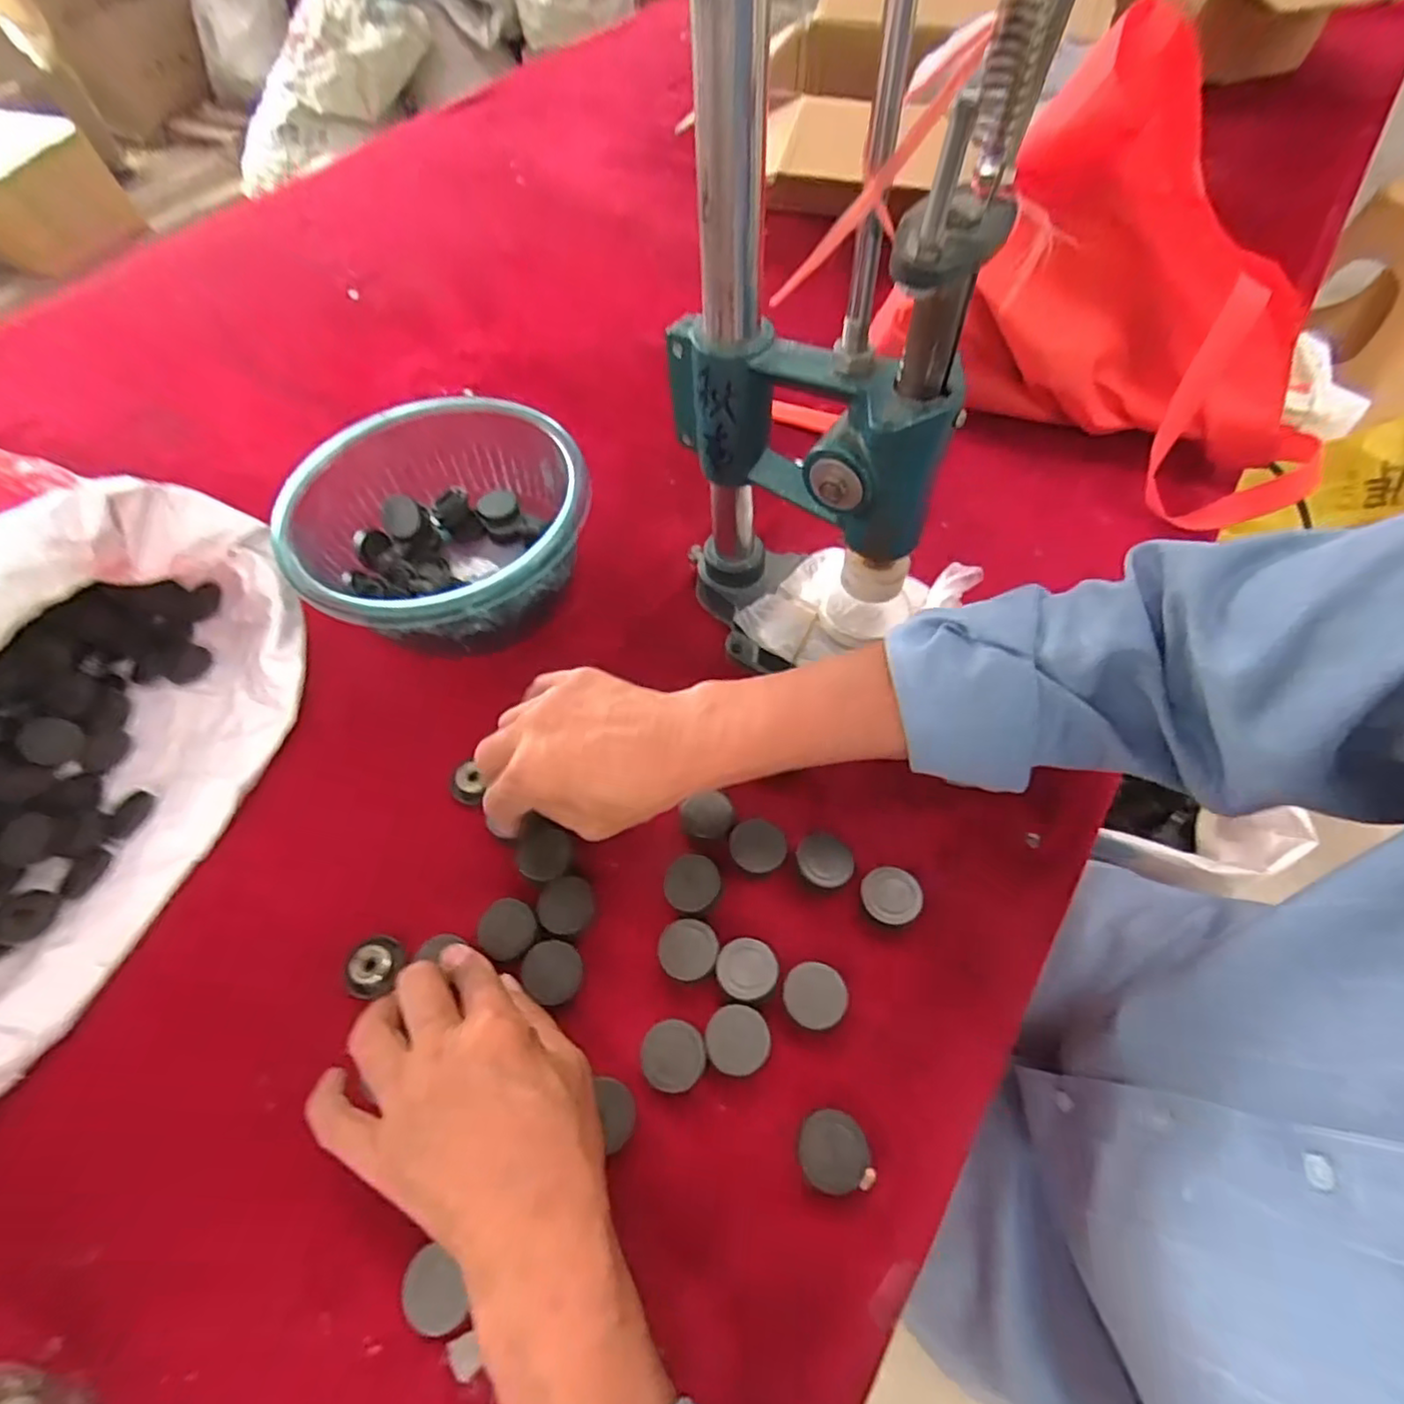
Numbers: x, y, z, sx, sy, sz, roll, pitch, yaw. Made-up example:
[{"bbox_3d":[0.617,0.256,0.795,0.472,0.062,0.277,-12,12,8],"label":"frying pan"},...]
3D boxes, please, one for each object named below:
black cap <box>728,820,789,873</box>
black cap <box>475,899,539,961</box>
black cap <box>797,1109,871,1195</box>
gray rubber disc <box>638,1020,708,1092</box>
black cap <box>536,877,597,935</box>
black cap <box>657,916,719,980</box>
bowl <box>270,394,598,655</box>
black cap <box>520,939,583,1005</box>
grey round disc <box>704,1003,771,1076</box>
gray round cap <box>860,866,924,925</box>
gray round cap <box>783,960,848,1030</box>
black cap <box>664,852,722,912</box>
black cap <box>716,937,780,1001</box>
[{"bbox_3d":[0.033,0.085,0.390,0.033,0.005,0.031,-2,59,3],"label":"black cap"},{"bbox_3d":[-0.110,0.131,0.375,0.033,0.016,0.032,-2,59,3],"label":"black cap"},{"bbox_3d":[0.063,0.216,0.315,0.033,0.013,0.032,24,64,17],"label":"black cap"},{"bbox_3d":[-0.015,0.180,0.334,0.033,0.004,0.032,11,47,-2],"label":"gray rubber disc"},{"bbox_3d":[-0.078,0.118,0.380,0.030,0.009,0.032,-2,59,3],"label":"black cap"},{"bbox_3d":[-0.008,0.137,0.363,0.032,0.004,0.032,6,60,7],"label":"black cap"},{"bbox_3d":[-0.186,-0.122,0.489,0.192,0.086,0.195,-2,59,3],"label":"bowl"},{"bbox_3d":[-0.081,0.147,0.362,0.032,0.009,0.032,3,56,-4],"label":"black cap"},{"bbox_3d":[0.019,0.175,0.339,0.033,0.006,0.032,-2,59,3],"label":"grey round disc"},{"bbox_3d":[0.107,0.109,0.369,0.032,0.014,0.031,-2,59,3],"label":"gray round cap"},{"bbox_3d":[0.060,0.155,0.347,0.033,0.007,0.031,-2,59,3],"label":"gray round cap"},{"bbox_3d":[-0.005,0.105,0.380,0.031,0.007,0.032,-2,59,3],"label":"black cap"},{"bbox_3d":[0.025,0.144,0.354,0.032,0.004,0.031,-2,59,3],"label":"black cap"}]

